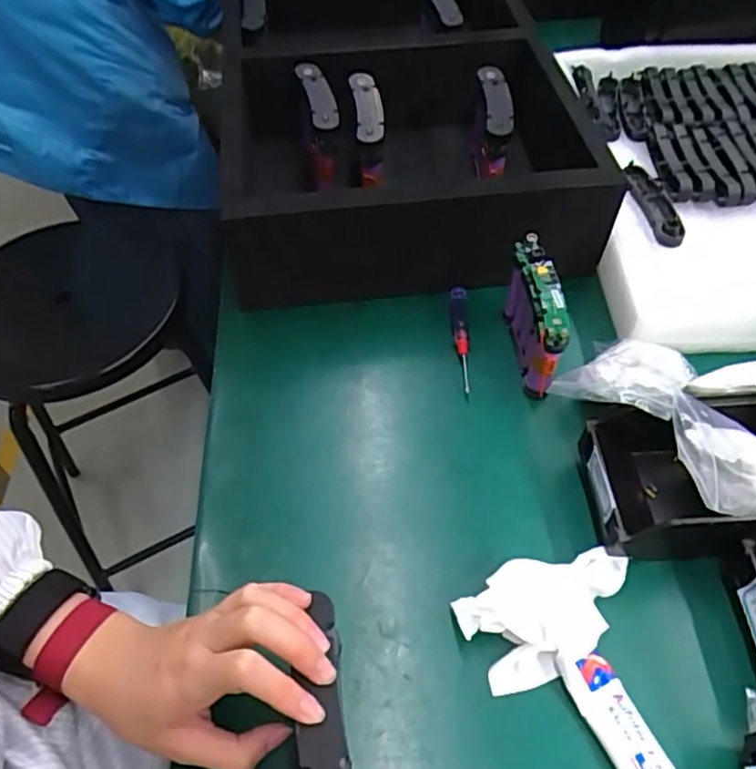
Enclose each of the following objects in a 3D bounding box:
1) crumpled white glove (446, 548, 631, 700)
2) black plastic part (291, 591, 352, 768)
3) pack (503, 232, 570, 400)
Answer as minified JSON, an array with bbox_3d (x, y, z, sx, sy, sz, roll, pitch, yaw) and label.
[{"bbox_3d":[0.120,0.155,0.449,0.123,0.033,0.073,-23,56,-16],"label":"crumpled white glove"},{"bbox_3d":[-0.027,0.165,0.339,0.028,0.013,0.106,-3,57,-2],"label":"black plastic part"},{"bbox_3d":[0.137,-0.052,0.570,0.022,0.110,0.118,-5,53,-3],"label":"pack"}]

